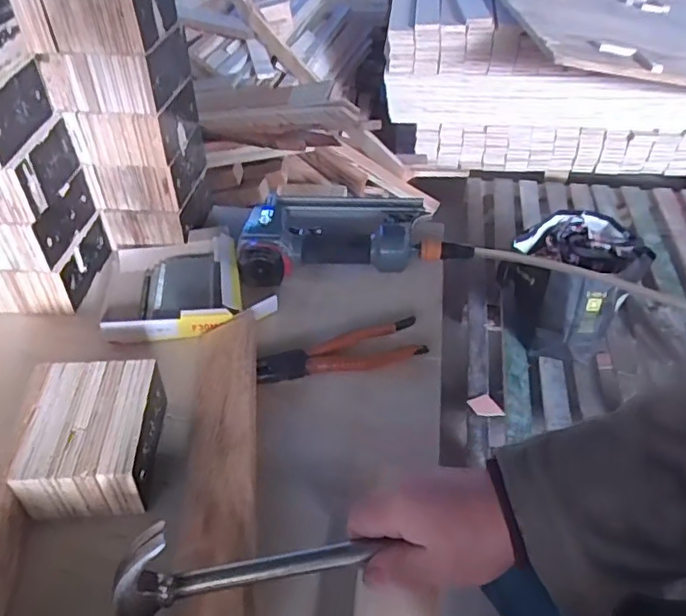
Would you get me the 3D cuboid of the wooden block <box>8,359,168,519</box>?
[{"bbox_3d":[-0.208,0.107,0.503,0.095,0.057,0.119,-3,41,-4],"label":"wooden block"}]

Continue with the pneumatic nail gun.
[{"bbox_3d":[0.017,-0.098,0.728,0.268,0.058,0.159,0,41,0],"label":"pneumatic nail gun"}]

